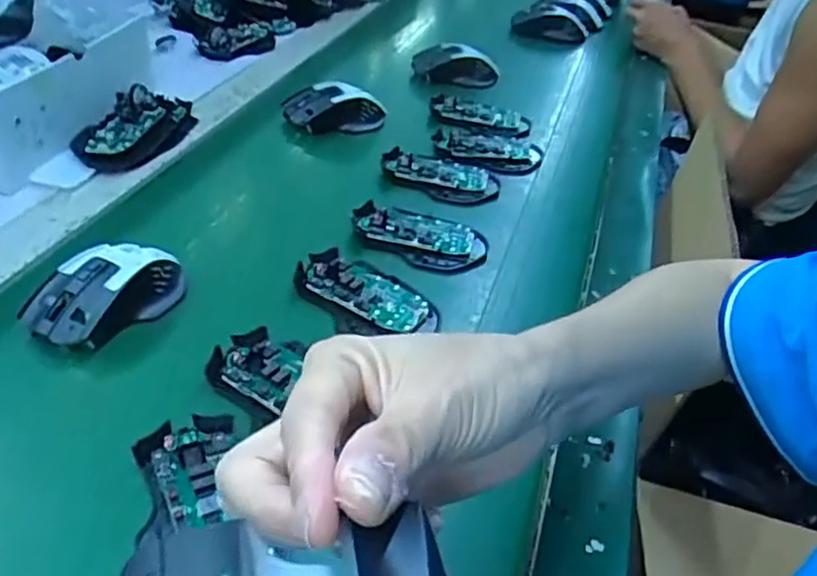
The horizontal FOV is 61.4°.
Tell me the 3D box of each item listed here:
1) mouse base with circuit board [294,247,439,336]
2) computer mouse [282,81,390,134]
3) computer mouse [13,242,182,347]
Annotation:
[{"bbox_3d":[-0.034,0.002,0.522,0.111,0.021,0.067,24,42,21],"label":"mouse base with circuit board"},{"bbox_3d":[-0.079,-0.198,0.759,0.111,0.041,0.068,-1,39,-10],"label":"computer mouse"},{"bbox_3d":[-0.209,0.001,0.481,0.057,0.036,0.107,29,44,26],"label":"computer mouse"}]

